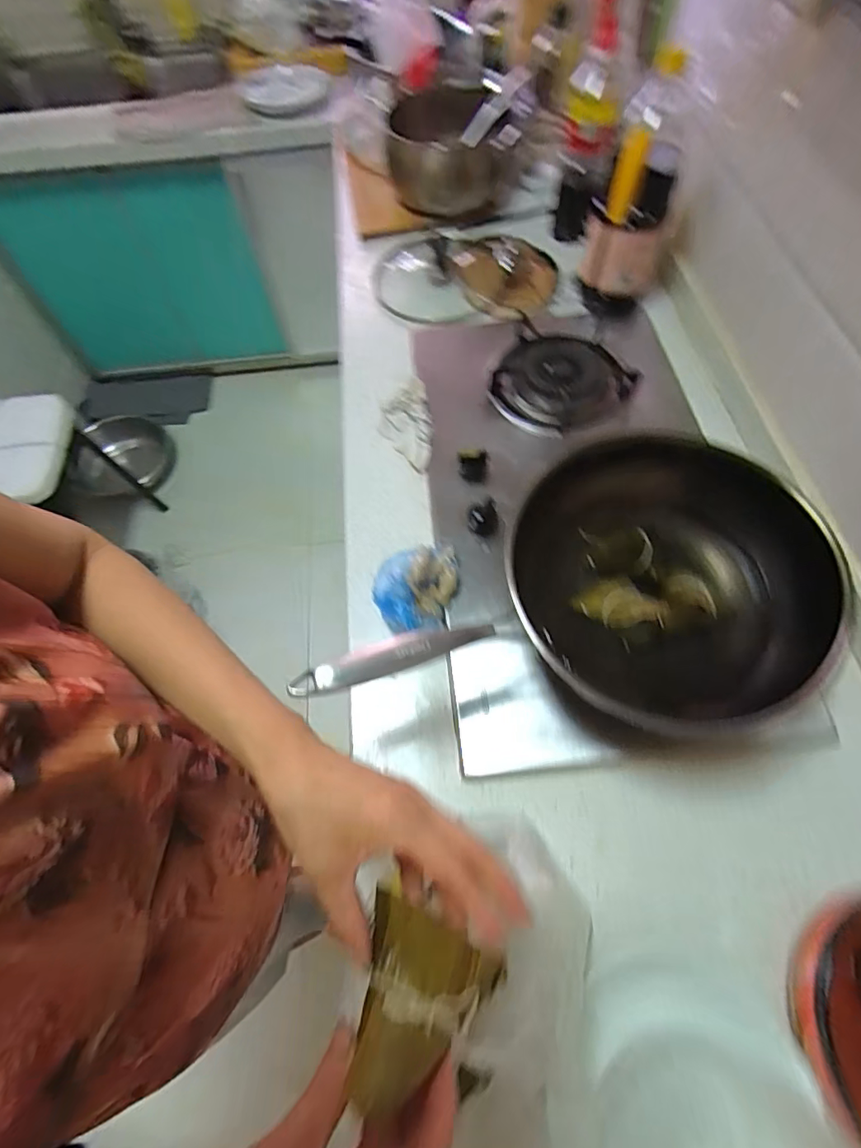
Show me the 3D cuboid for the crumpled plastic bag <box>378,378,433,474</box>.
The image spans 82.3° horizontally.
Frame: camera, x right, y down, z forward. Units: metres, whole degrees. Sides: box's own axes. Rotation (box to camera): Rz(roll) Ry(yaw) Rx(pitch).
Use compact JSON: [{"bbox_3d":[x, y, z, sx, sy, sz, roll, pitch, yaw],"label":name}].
[{"bbox_3d":[-0.037,-0.222,0.736,0.076,0.032,0.168,-9,63,-1],"label":"crumpled plastic bag"}]

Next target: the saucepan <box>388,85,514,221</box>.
[{"bbox_3d":[0.037,-0.806,0.959,0.231,0.136,0.217,-6,63,0],"label":"saucepan"}]

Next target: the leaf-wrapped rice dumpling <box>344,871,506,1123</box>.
[{"bbox_3d":[0.001,0.207,0.246,0.068,0.043,0.080,1,63,4],"label":"leaf-wrapped rice dumpling"}]

